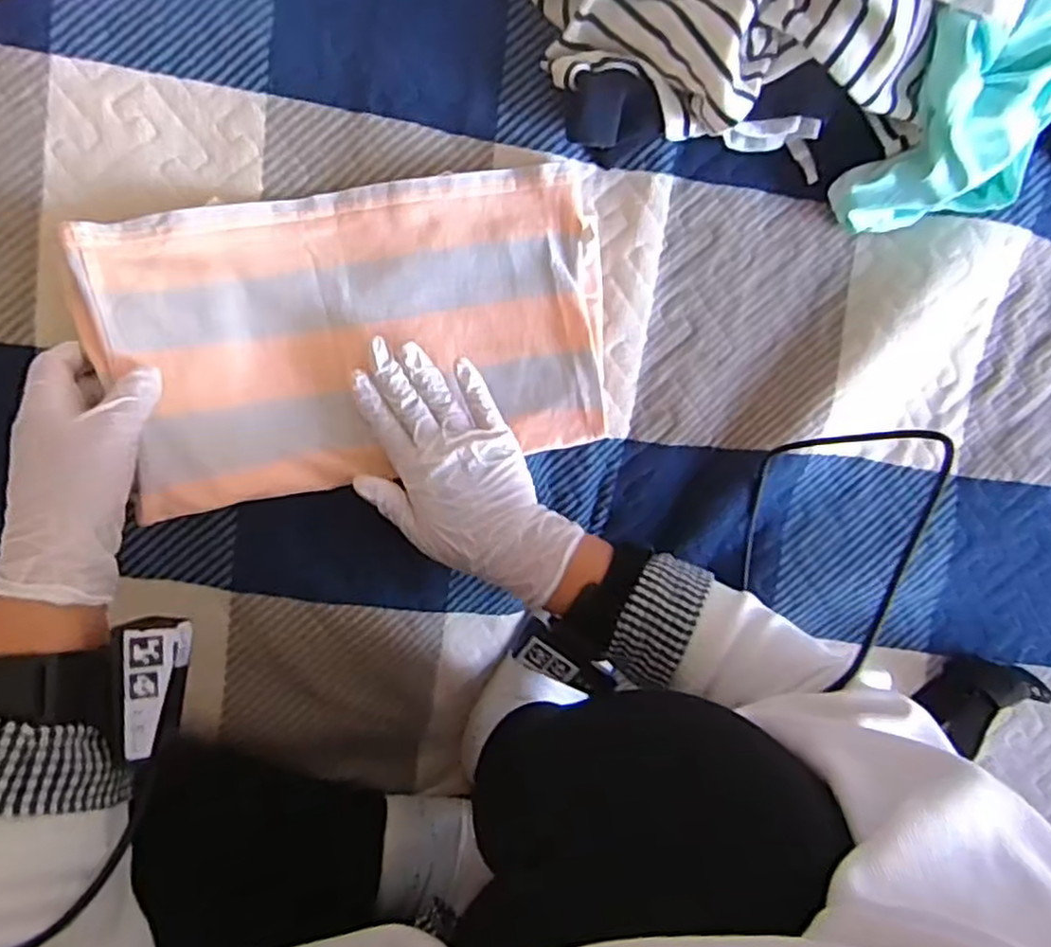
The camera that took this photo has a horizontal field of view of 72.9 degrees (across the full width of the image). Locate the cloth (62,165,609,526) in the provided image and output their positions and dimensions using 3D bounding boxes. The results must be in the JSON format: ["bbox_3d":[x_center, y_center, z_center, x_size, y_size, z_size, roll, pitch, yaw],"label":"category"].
[{"bbox_3d":[-0.099,-0.093,0.463,0.318,0.070,0.189,-11,96,-6],"label":"cloth"}]

